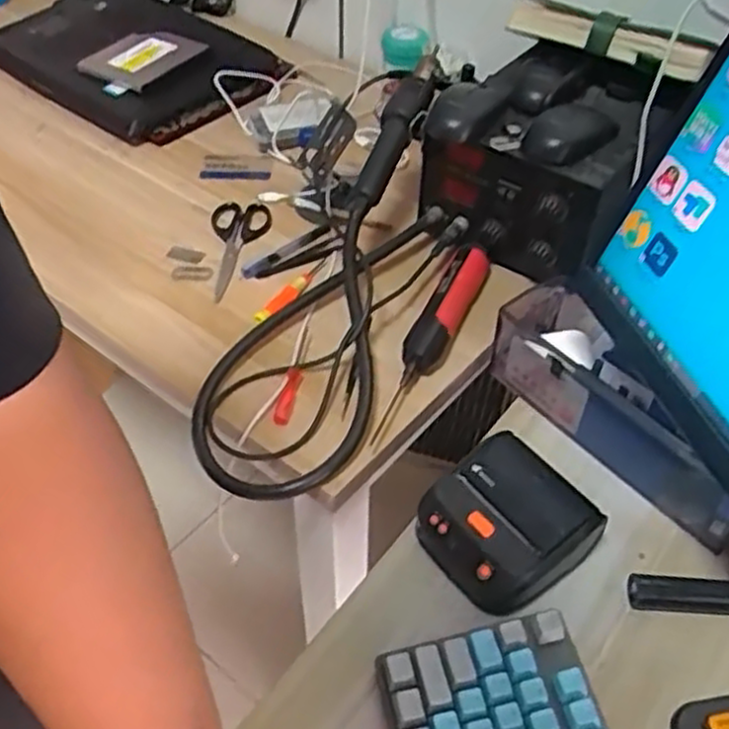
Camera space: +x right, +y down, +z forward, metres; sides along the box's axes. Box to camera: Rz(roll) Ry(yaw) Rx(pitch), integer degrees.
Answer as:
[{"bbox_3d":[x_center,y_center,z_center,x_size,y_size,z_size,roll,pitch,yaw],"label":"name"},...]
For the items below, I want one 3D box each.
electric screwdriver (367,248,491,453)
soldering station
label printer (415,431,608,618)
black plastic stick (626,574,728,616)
[{"bbox_3d":[0.061,-0.027,0.713,0.037,0.034,0.250,21,49,17],"label":"electric screwdriver"},{"bbox_3d":[0.184,-0.219,0.818,0.198,0.156,0.184,28,51,23],"label":"soldering station"},{"bbox_3d":[0.104,0.119,0.578,0.105,0.056,0.105,-28,53,-26],"label":"label printer"},{"bbox_3d":[0.233,0.166,0.563,0.078,0.018,0.023,5,46,3],"label":"black plastic stick"}]

